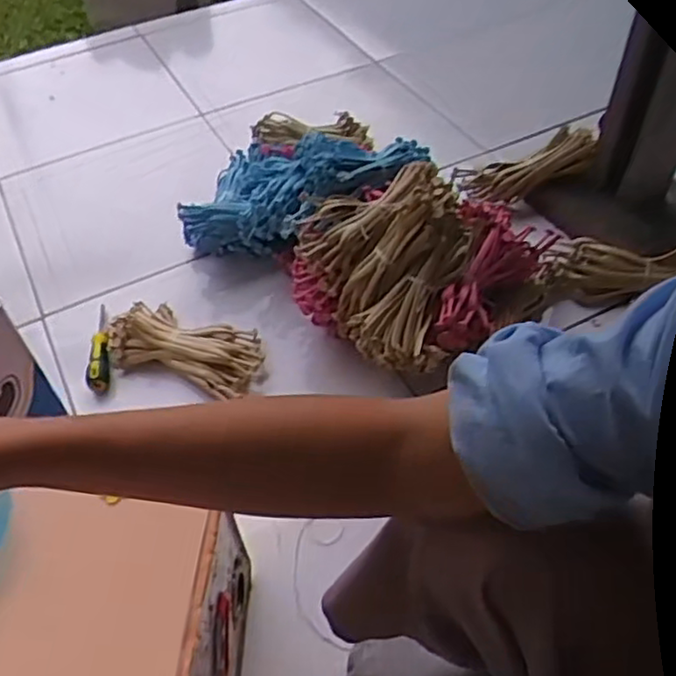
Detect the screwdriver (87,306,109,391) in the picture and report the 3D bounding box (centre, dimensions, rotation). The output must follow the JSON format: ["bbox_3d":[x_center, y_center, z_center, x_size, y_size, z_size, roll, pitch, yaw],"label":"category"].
[{"bbox_3d":[-0.324,0.008,0.949,0.030,0.037,0.146,-7,49,-3],"label":"screwdriver"}]

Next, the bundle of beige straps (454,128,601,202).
[{"bbox_3d":[0.292,-0.263,1.074,0.207,0.058,0.057,-17,46,19],"label":"bundle of beige straps"}]

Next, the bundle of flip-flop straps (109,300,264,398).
[{"bbox_3d":[-0.206,0.009,0.927,0.212,0.043,0.102,14,51,15],"label":"bundle of flip-flop straps"}]

